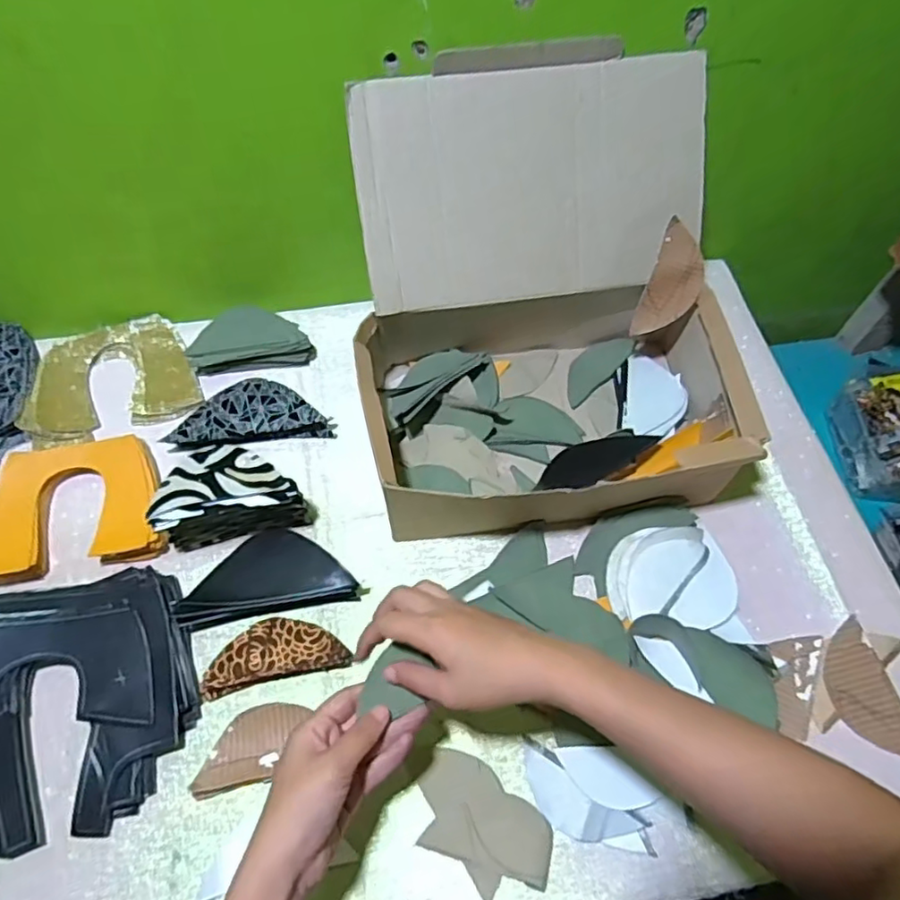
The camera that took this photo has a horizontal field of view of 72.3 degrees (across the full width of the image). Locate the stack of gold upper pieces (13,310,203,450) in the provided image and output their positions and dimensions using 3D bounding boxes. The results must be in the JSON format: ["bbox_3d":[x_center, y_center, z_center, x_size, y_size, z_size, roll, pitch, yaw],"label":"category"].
[{"bbox_3d":[-0.360,-0.077,0.654,0.163,0.027,0.133,-19,62,-13],"label":"stack of gold upper pieces"}]

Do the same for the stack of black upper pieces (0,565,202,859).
[{"bbox_3d":[-0.312,0.199,0.484,0.203,0.030,0.190,-9,60,-7],"label":"stack of black upper pieces"}]

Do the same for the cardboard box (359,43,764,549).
[{"bbox_3d":[0.088,-0.131,0.551,0.332,0.242,0.316,-3,60,-3],"label":"cardboard box"}]

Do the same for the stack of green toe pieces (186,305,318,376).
[{"bbox_3d":[-0.216,-0.121,0.674,0.124,0.030,0.065,-9,60,-7],"label":"stack of green toe pieces"}]

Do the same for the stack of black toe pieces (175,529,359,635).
[{"bbox_3d":[-0.160,0.110,0.546,0.145,0.030,0.073,-9,60,-7],"label":"stack of black toe pieces"}]

